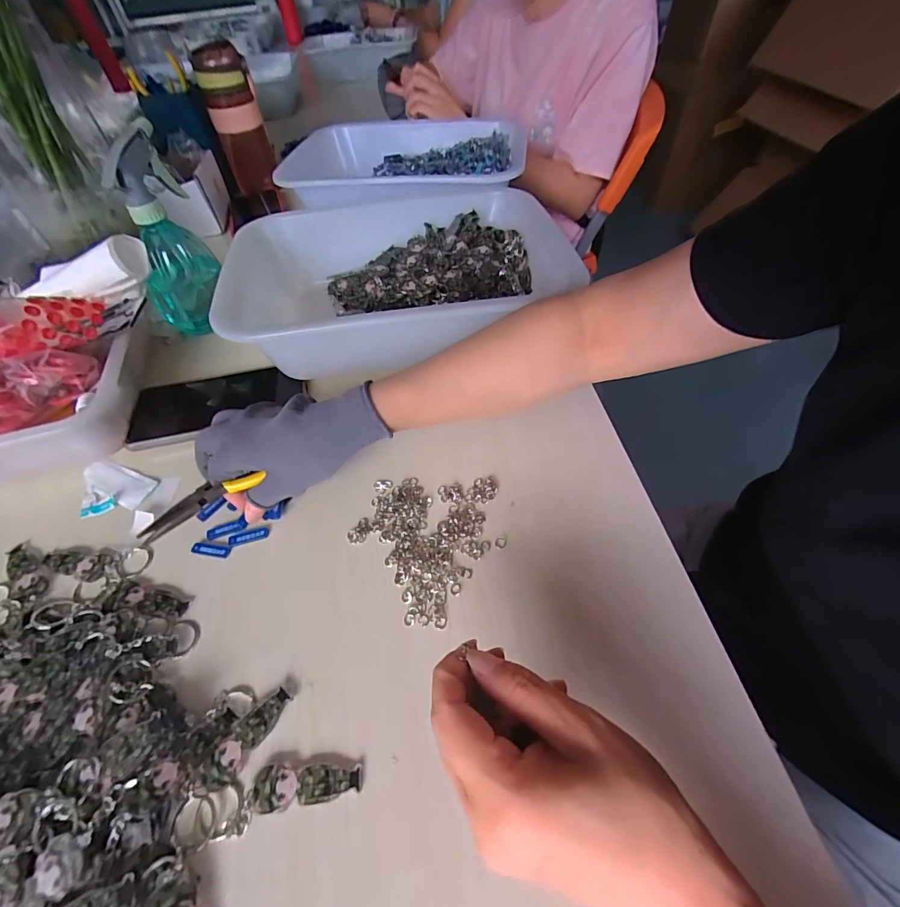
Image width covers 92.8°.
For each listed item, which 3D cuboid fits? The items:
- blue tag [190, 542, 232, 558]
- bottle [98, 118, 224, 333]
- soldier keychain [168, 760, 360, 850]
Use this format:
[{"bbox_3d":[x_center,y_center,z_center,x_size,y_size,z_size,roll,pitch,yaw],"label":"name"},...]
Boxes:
[{"bbox_3d":[-0.185,0.074,0.331,0.031,0.004,0.010,6,52,8],"label":"blue tag"},{"bbox_3d":[-0.298,-0.226,0.456,0.067,0.194,0.070,5,37,8],"label":"bottle"},{"bbox_3d":[-0.099,0.187,0.235,0.099,0.004,0.024,-15,52,-8],"label":"soldier keychain"}]

